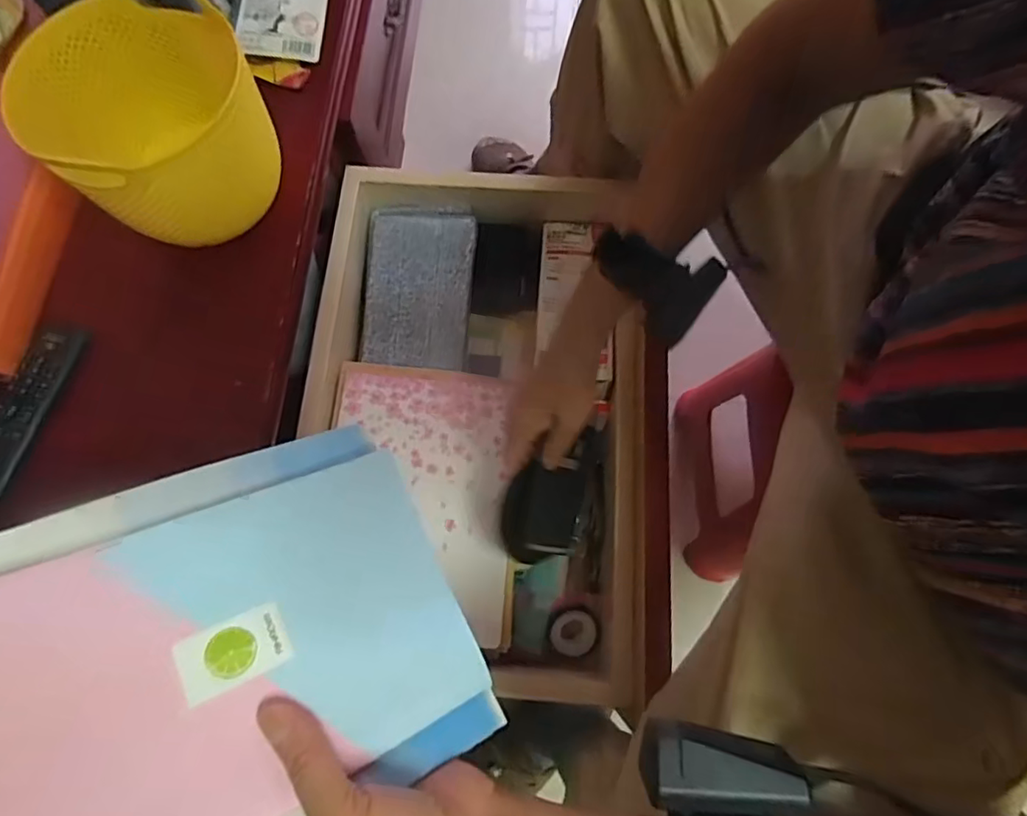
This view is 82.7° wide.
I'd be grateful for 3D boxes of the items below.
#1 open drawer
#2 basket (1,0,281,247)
[{"bbox_3d":[-0.046,0.006,0.607,0.297,0.102,0.512,2,72,2],"label":"open drawer"},{"bbox_3d":[-0.281,-0.236,0.477,0.149,0.129,0.143,-34,74,-9],"label":"basket"}]

